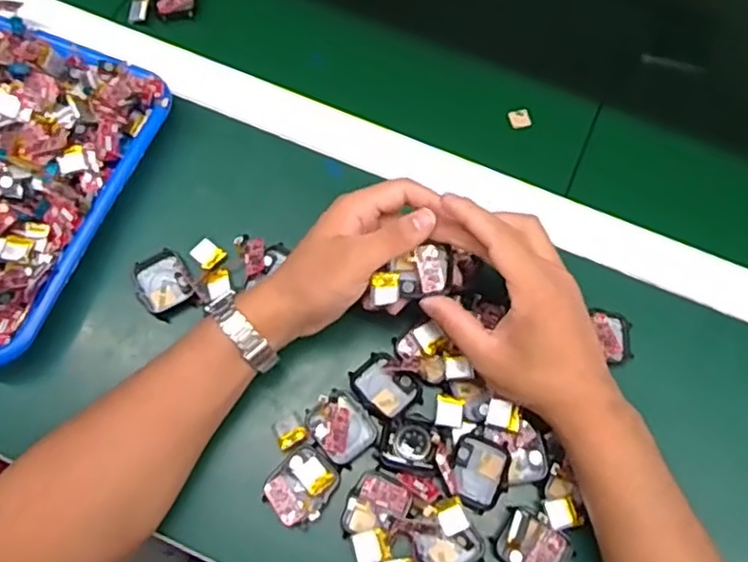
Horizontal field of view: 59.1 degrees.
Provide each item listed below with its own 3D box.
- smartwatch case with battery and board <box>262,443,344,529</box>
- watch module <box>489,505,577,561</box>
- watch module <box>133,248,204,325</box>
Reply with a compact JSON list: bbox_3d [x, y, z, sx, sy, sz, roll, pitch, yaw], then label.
[{"bbox_3d":[-0.047,0.135,0.434,0.039,0.012,0.048,34,73,11],"label":"smartwatch case with battery and board"},{"bbox_3d":[0.103,0.172,0.426,0.046,0.018,0.037,35,73,11],"label":"watch module"},{"bbox_3d":[-0.153,0.003,0.482,0.039,0.009,0.049,-29,73,-10],"label":"watch module"}]

